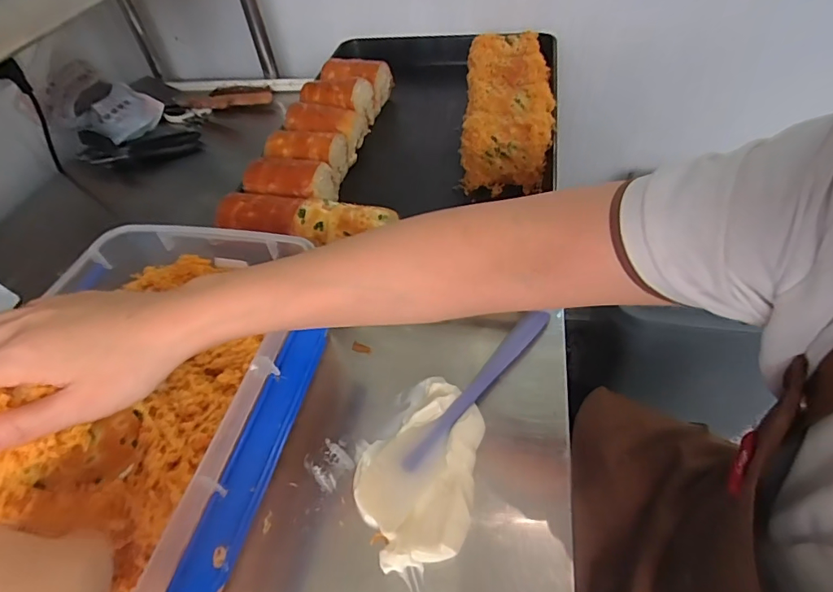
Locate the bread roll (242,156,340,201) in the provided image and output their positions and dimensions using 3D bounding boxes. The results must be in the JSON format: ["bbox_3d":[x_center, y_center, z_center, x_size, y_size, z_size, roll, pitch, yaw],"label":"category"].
[{"bbox_3d":[-0.159,-0.137,0.599,0.098,0.062,0.070,0,49,7],"label":"bread roll"}]

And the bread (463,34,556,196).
[{"bbox_3d":[0.132,-0.285,0.693,0.119,0.070,0.334,1,50,8],"label":"bread"}]

